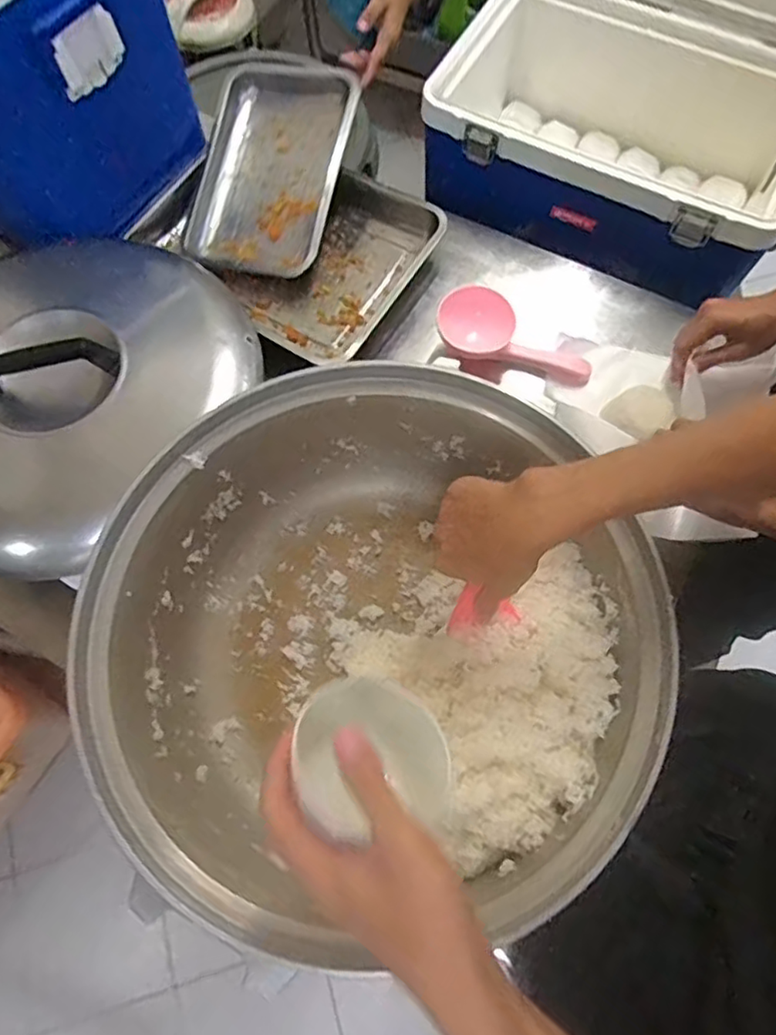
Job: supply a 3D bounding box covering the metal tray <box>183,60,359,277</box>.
[{"bbox_3d":[-0.171,-0.507,0.890,0.200,0.024,0.306,14,91,10],"label":"metal tray"}]

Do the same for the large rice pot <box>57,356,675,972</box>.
[{"bbox_3d":[-0.014,0.113,0.584,0.454,0.193,0.467,-1,70,2],"label":"large rice pot"}]

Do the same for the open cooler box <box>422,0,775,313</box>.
[{"bbox_3d":[0.344,-0.644,0.818,0.544,0.508,0.419,28,73,12],"label":"open cooler box"}]

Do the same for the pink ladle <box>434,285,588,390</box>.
[{"bbox_3d":[0.167,-0.240,0.817,0.205,0.052,0.087,17,95,3],"label":"pink ladle"}]

